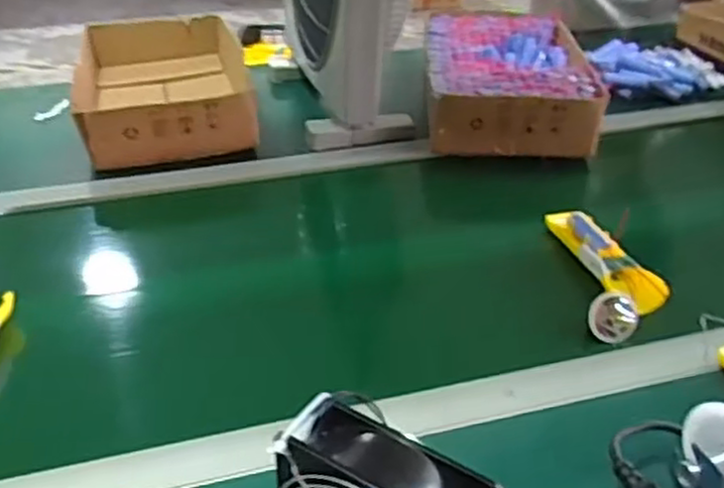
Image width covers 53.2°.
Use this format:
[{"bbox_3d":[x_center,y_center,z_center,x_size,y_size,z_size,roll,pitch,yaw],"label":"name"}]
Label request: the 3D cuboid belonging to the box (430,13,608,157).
[{"bbox_3d":[0.212,-0.262,1.077,0.226,0.076,0.391,3,33,4],"label":"box"}]

